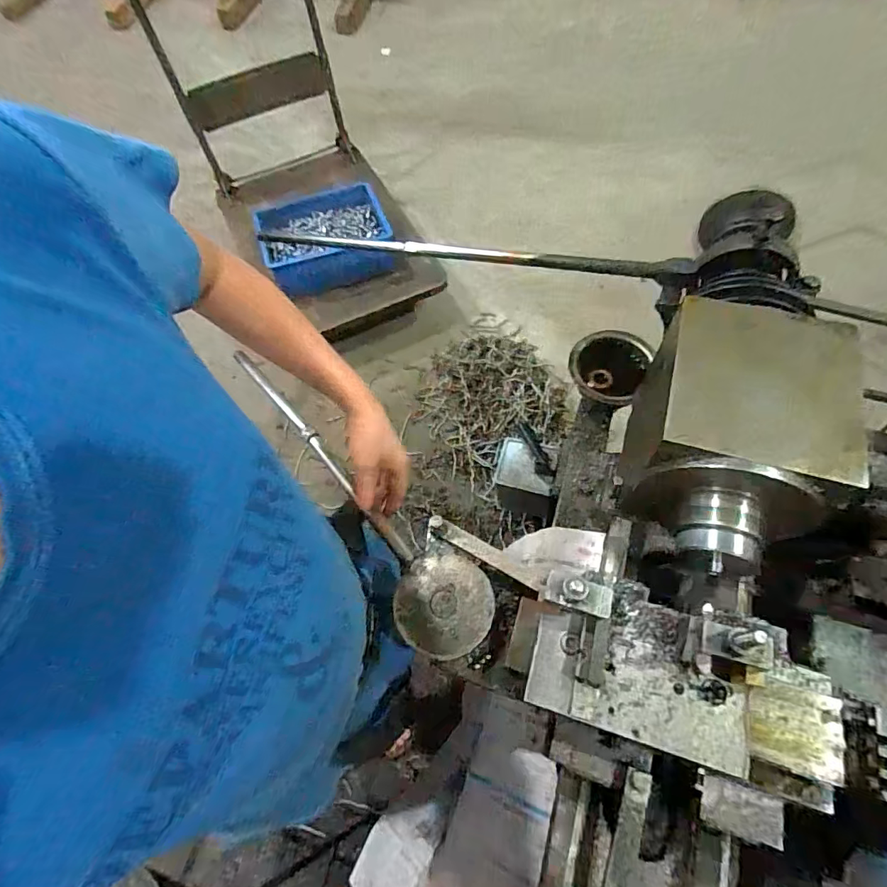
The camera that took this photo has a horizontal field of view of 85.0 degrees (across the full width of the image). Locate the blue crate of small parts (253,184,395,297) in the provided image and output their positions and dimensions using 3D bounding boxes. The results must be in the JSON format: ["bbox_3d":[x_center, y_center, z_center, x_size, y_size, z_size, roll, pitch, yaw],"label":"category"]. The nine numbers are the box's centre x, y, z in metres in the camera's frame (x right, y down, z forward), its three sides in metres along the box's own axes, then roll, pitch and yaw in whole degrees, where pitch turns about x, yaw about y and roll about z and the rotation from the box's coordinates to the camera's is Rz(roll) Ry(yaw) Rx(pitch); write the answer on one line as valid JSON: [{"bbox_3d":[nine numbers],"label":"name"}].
[{"bbox_3d":[-0.407,-0.684,1.647,0.443,0.196,0.267,-7,62,0],"label":"blue crate of small parts"}]

